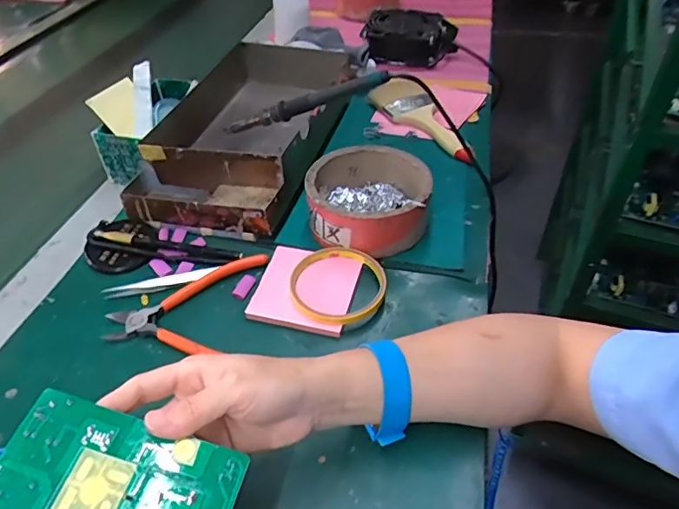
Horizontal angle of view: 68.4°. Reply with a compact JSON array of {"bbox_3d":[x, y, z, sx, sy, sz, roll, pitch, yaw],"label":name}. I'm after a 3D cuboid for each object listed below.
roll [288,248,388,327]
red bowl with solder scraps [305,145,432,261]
[{"bbox_3d":[-0.001,0.027,0.449,0.084,0.013,0.085,-2,43,2],"label":"roll"},{"bbox_3d":[0.030,-0.056,0.505,0.115,0.054,0.119,-2,43,2],"label":"red bowl with solder scraps"}]

